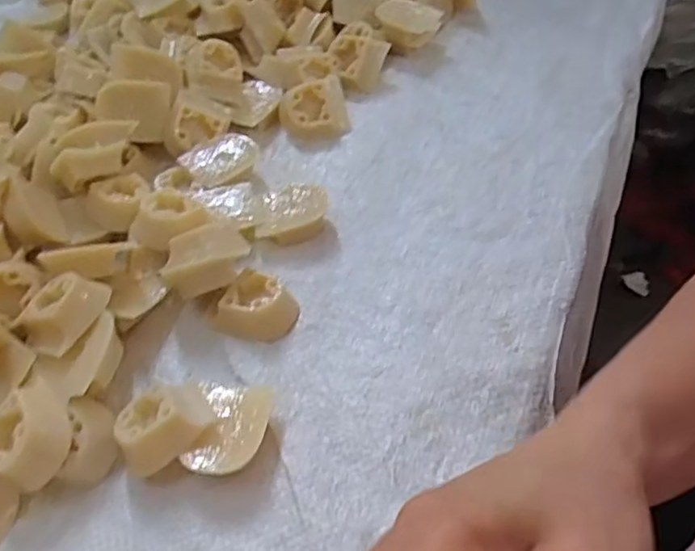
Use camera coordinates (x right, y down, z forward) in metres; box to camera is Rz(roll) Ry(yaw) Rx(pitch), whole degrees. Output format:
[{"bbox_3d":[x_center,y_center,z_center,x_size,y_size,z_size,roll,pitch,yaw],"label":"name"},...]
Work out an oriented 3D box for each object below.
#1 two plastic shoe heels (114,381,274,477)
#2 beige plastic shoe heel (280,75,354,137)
[{"bbox_3d":[-0.070,0.067,0.295,0.063,0.029,0.050,-2,48,5],"label":"two plastic shoe heels"},{"bbox_3d":[-0.024,-0.117,0.449,0.047,0.040,0.026,-6,14,5],"label":"beige plastic shoe heel"}]

